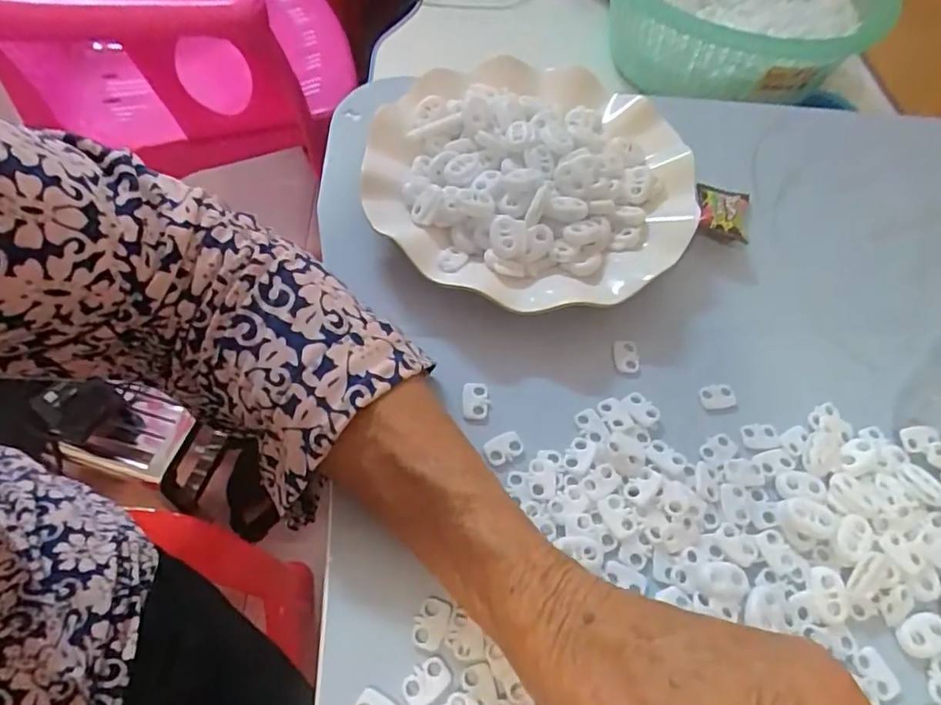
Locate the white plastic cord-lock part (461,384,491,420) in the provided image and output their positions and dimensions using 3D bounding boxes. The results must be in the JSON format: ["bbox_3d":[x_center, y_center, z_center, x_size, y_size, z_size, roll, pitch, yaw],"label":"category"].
[{"bbox_3d":[0.003,0.023,0.283,0.013,0.004,0.019,0,57,-4],"label":"white plastic cord-lock part"}]

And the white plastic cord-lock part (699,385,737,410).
[{"bbox_3d":[0.123,0.022,0.295,0.019,0.004,0.012,-9,58,-10],"label":"white plastic cord-lock part"}]

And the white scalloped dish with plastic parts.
[{"bbox_3d":[0.034,-0.098,0.344,0.184,0.037,0.185,3,57,-2],"label":"white scalloped dish with plastic parts"}]

